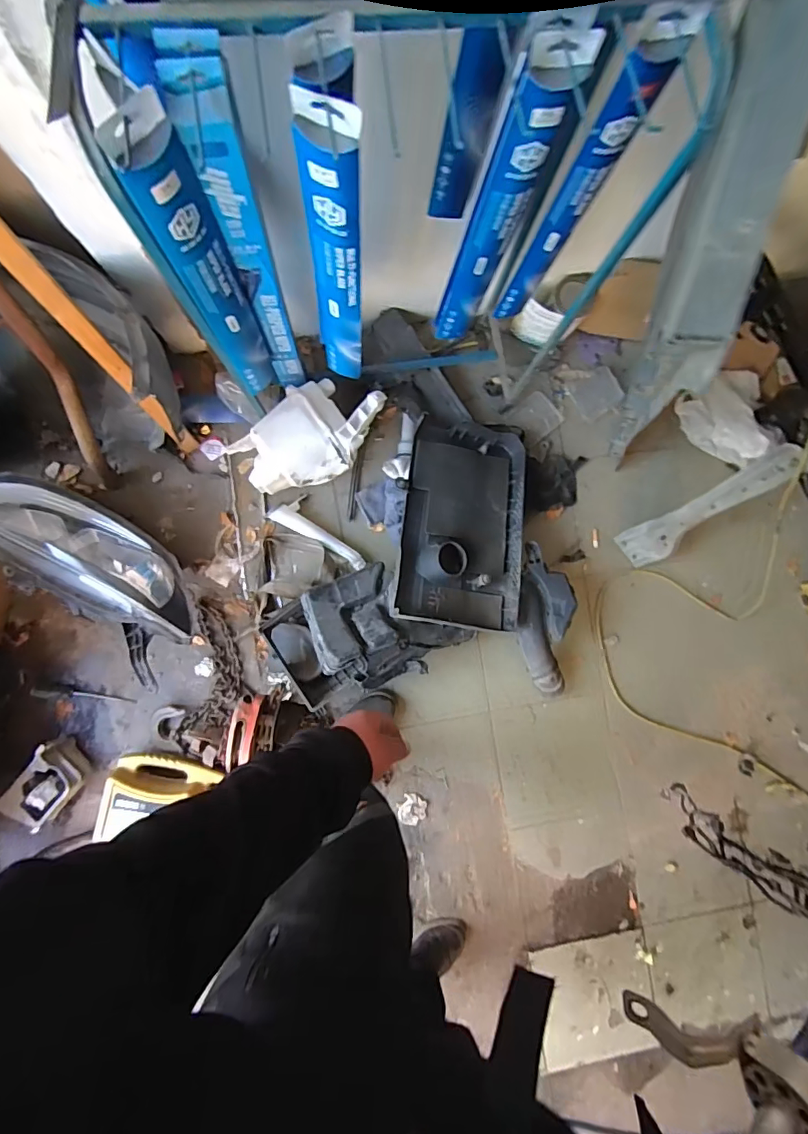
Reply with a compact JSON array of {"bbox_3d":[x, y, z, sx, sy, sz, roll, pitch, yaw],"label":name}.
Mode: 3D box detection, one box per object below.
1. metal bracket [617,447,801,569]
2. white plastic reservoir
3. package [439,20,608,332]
[{"bbox_3d":[0.714,-0.137,1.204,0.121,0.036,0.420,48,128,-3],"label":"metal bracket"},{"bbox_3d":[-0.206,-0.292,1.159,0.340,0.136,0.201,-40,92,-5],"label":"white plastic reservoir"},{"bbox_3d":[0.118,-0.453,0.713,0.067,0.497,0.024,4,88,-5],"label":"package"}]

